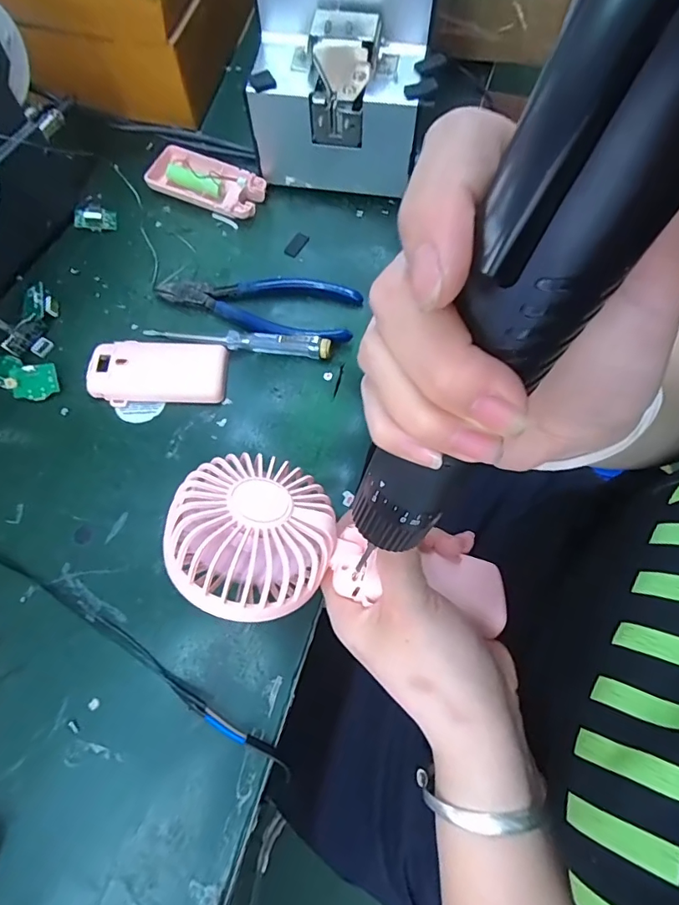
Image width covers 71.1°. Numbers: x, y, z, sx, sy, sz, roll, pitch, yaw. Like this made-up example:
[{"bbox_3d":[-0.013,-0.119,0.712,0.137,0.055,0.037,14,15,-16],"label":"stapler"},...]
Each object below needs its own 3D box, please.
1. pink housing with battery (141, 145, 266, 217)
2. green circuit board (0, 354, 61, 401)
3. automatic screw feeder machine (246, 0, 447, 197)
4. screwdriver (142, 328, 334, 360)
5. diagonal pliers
[{"bbox_3d":[-0.110,-0.226,0.395,0.093,0.013,0.046,21,70,7],"label":"pink housing with battery"},{"bbox_3d":[-0.225,-0.054,0.332,0.055,0.014,0.026,17,70,6],"label":"green circuit board"},{"bbox_3d":[0.009,-0.321,0.359,0.128,0.142,0.169,8,69,3],"label":"automatic screw feeder machine"},{"bbox_3d":[-0.074,-0.083,0.342,0.137,0.016,0.015,7,69,2],"label":"screwdriver"},{"bbox_3d":[-0.062,-0.113,0.356,0.152,0.011,0.052,9,69,3],"label":"diagonal pliers"}]

